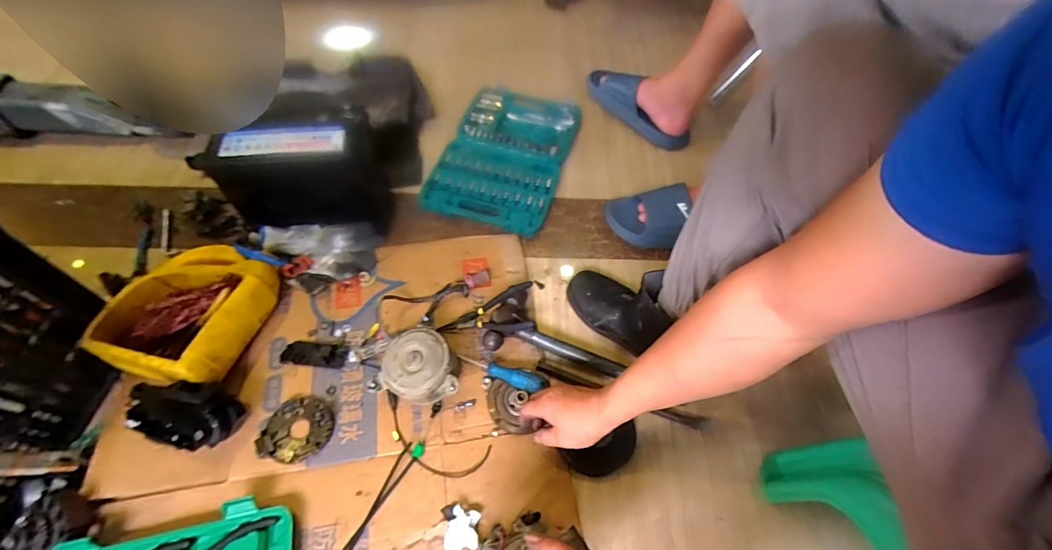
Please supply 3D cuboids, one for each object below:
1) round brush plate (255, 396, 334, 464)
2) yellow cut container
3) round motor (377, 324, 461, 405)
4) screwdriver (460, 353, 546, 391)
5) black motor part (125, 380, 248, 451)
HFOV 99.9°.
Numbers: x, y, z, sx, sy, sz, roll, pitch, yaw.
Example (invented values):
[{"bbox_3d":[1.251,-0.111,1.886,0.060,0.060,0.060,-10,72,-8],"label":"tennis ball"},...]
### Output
[{"bbox_3d":[-0.324,0.218,0.628,0.089,0.014,0.091,1,57,-2],"label":"round brush plate"},{"bbox_3d":[-0.495,0.055,0.665,0.174,0.096,0.212,13,57,6],"label":"yellow cut container"},{"bbox_3d":[-0.158,0.133,0.654,0.111,0.073,0.107,1,57,-2],"label":"round motor"},{"bbox_3d":[-0.039,0.146,0.675,0.145,0.021,0.028,12,57,25],"label":"screwdriver"},{"bbox_3d":[-0.454,0.186,0.595,0.127,0.082,0.084,12,57,4],"label":"black motor part"}]

